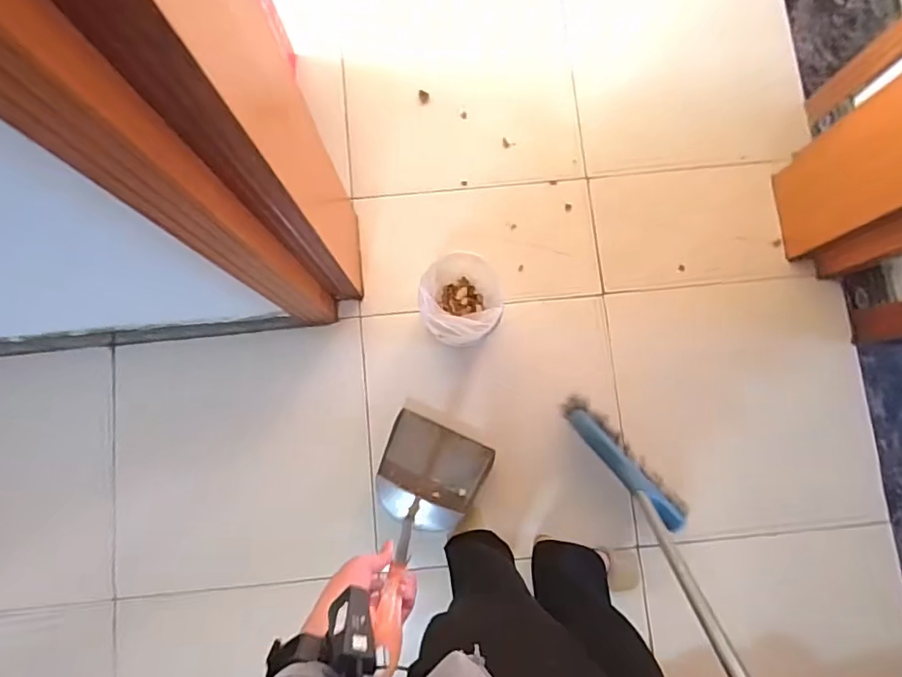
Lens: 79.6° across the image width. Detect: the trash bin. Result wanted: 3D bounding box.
[{"bbox_3d":[0.038,-0.081,1.259,0.210,0.196,0.179,-14,82,-3],"label":"trash bin"}]

